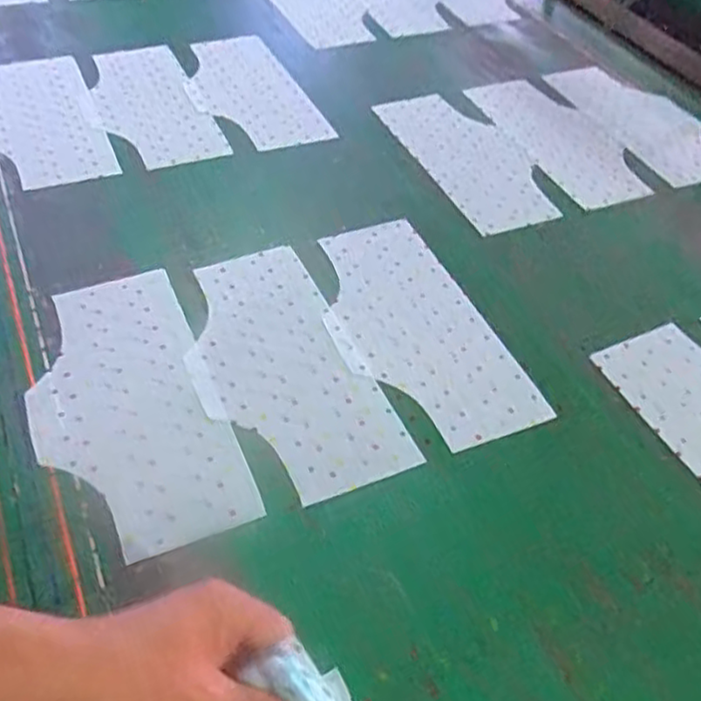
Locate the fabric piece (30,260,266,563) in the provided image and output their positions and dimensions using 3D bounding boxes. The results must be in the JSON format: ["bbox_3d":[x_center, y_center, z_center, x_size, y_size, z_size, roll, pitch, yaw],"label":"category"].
[{"bbox_3d":[-0.216,0.047,0.665,0.163,0.006,0.327,-16,52,-20],"label":"fabric piece"}]

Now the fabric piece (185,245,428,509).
[{"bbox_3d":[-0.075,0.013,0.706,0.162,0.008,0.320,-17,52,-19],"label":"fabric piece"}]

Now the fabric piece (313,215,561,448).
[{"bbox_3d":[0.062,-0.029,0.753,0.165,0.004,0.321,-16,52,-20],"label":"fabric piece"}]

